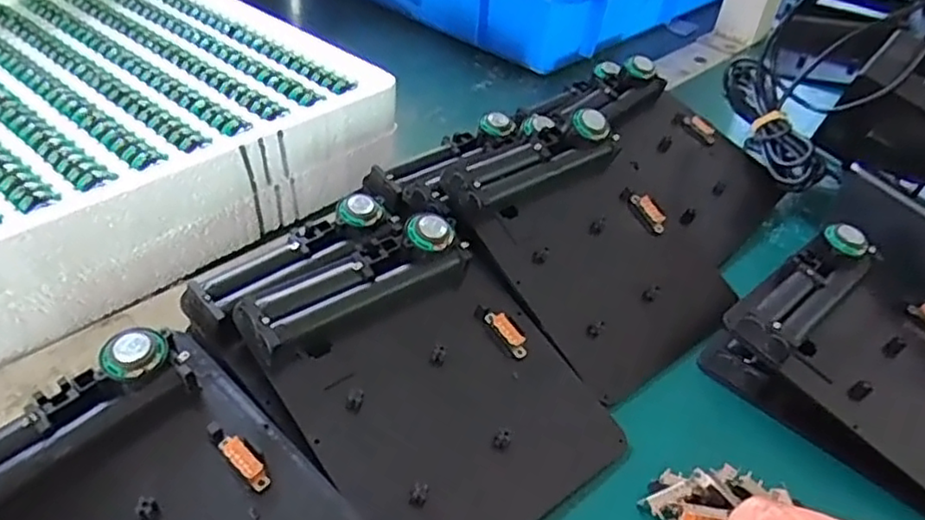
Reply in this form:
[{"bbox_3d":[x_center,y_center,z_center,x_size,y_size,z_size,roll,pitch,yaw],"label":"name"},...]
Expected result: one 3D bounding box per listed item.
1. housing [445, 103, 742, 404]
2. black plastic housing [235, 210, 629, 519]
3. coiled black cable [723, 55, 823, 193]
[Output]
[{"bbox_3d":[0.067,-0.009,0.330,0.110,0.021,0.131,-25,77,-34],"label":"housing"},{"bbox_3d":[-0.011,0.046,0.266,0.110,0.024,0.136,-27,69,-32],"label":"black plastic housing"},{"bbox_3d":[0.204,-0.088,0.437,0.028,0.044,0.104,-3,40,-9],"label":"coiled black cable"}]

